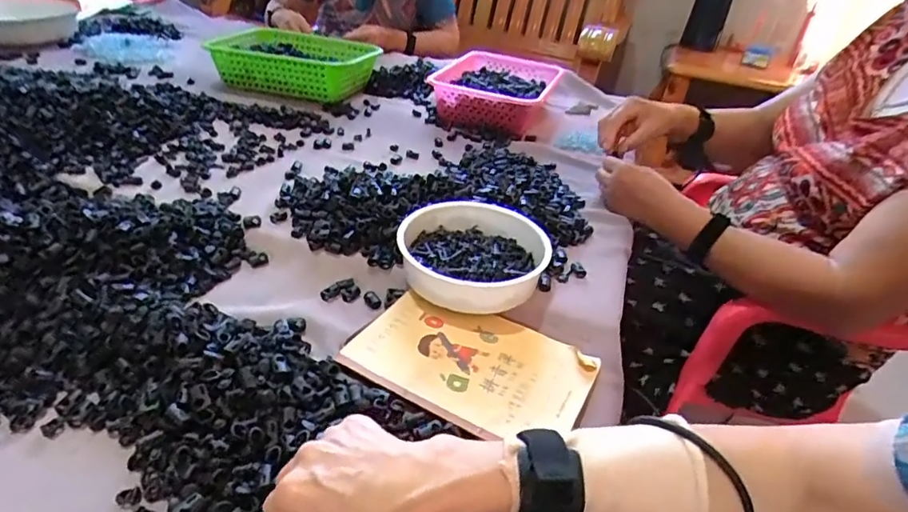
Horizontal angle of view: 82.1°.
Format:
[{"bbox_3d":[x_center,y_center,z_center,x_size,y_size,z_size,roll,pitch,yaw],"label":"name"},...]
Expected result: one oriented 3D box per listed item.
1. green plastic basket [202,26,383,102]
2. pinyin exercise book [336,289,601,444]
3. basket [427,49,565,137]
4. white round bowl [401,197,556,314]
[{"bbox_3d":[-0.315,-0.390,1.045,0.283,0.081,0.229,15,35,10],"label":"green plastic basket"},{"bbox_3d":[0.018,0.095,0.485,0.206,0.007,0.143,22,38,20],"label":"pinyin exercise book"},{"bbox_3d":[0.087,-0.342,1.067,0.216,0.078,0.325,14,36,9],"label":"basket"},{"bbox_3d":[0.020,-0.001,0.581,0.159,0.052,0.164,5,36,-4],"label":"white round bowl"}]

